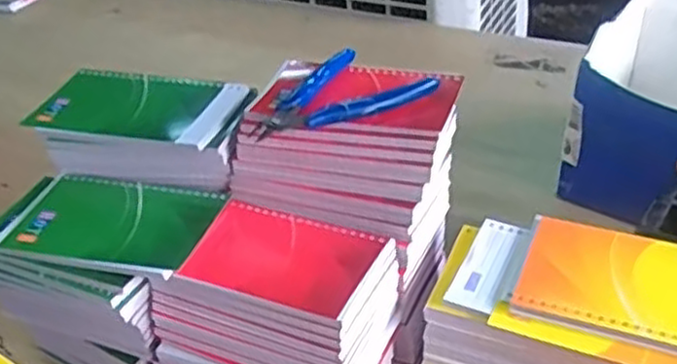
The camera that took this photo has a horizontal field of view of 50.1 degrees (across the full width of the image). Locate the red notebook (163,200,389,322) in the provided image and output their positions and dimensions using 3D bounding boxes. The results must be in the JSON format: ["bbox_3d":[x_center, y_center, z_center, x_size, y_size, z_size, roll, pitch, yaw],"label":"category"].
[{"bbox_3d":[-0.032,0.043,0.429,0.107,0.013,0.082,10,40,22],"label":"red notebook"}]

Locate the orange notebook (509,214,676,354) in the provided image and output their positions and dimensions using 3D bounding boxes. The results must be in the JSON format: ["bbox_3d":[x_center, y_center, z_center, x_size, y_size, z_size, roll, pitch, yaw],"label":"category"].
[{"bbox_3d":[0.172,0.060,0.416,0.130,0.006,0.084,11,41,21],"label":"orange notebook"}]

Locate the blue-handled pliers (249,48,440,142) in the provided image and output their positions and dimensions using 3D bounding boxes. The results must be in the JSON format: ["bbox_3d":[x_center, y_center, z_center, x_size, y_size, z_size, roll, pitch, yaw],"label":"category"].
[{"bbox_3d":[-0.006,-0.060,0.479,0.124,0.012,0.078,-25,40,-23],"label":"blue-handled pliers"}]

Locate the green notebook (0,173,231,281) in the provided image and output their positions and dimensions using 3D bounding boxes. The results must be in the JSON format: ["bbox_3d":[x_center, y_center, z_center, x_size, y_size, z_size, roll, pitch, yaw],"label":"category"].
[{"bbox_3d":[-0.146,0.024,0.463,0.133,0.007,0.081,6,38,17],"label":"green notebook"}]

